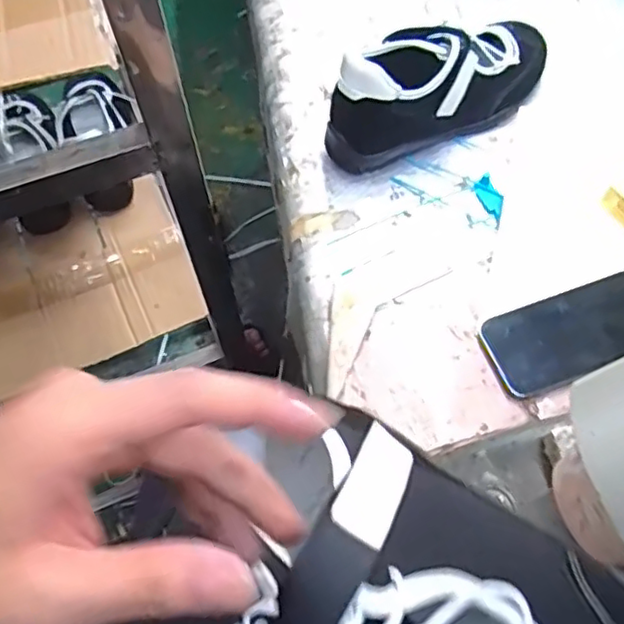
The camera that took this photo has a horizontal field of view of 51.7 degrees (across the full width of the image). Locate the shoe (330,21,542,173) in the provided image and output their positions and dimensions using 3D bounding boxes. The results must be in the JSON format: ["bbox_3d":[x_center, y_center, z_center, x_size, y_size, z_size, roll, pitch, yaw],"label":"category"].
[{"bbox_3d":[0.121,-0.214,0.593,0.232,0.101,0.077,-23,63,-8],"label":"shoe"}]

